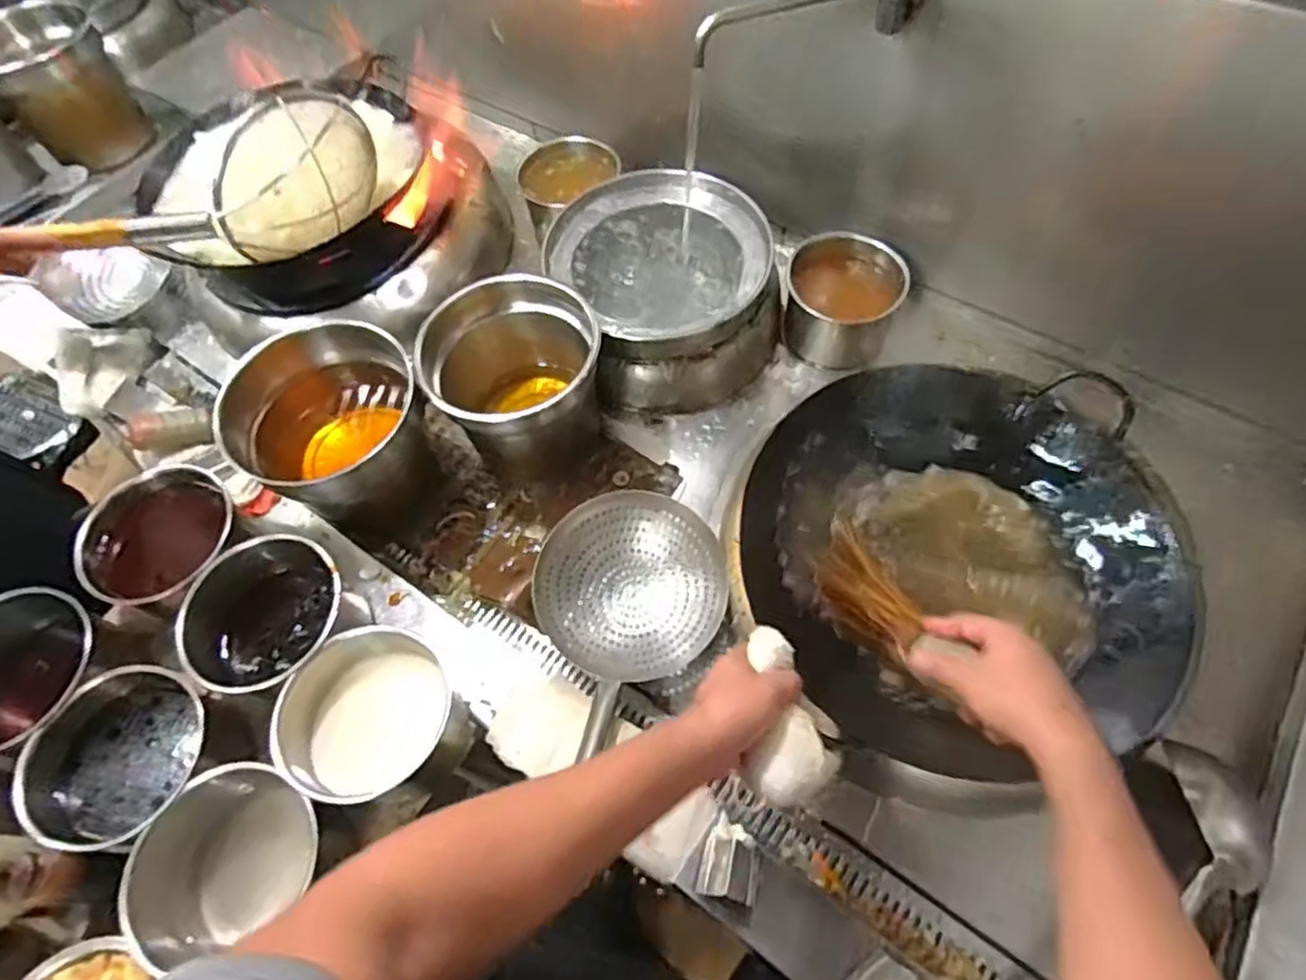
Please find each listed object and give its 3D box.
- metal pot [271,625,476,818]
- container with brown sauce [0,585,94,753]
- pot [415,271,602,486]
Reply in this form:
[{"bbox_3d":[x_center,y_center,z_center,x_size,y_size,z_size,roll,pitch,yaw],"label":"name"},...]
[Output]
[{"bbox_3d":[-0.290,0.248,0.749,0.174,0.120,0.160,-2,60,3],"label":"metal pot"},{"bbox_3d":[-0.682,0.208,0.777,0.164,0.107,0.175,4,60,6],"label":"container with brown sauce"},{"bbox_3d":[-0.177,-0.140,0.944,0.220,0.208,0.191,-22,61,-8],"label":"pot"}]

